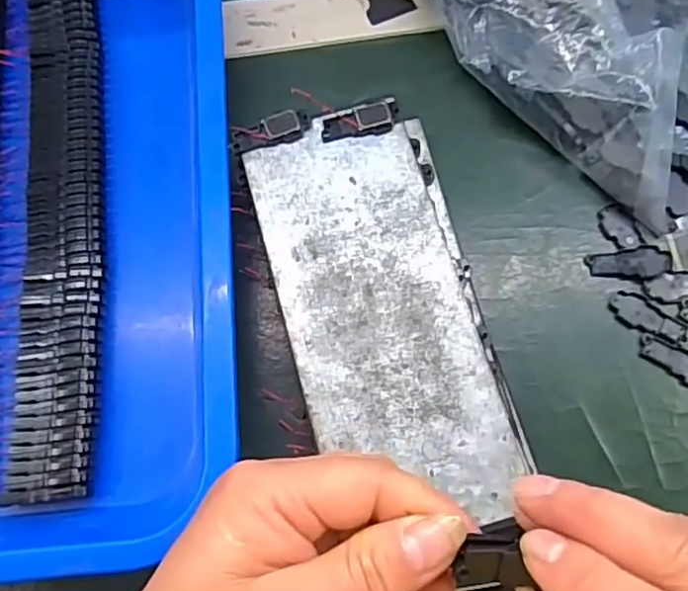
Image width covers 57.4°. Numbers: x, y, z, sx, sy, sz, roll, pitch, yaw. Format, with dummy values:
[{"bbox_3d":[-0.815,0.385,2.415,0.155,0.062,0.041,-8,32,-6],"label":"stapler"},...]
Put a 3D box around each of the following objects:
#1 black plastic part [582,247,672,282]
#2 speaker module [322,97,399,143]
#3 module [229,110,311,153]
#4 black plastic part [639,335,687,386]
[{"bbox_3d":[0.145,-0.016,0.318,0.040,0.007,0.015,-5,72,-1],"label":"black plastic part"},{"bbox_3d":[0.008,-0.084,0.302,0.038,0.005,0.016,-19,73,-5],"label":"speaker module"},{"bbox_3d":[-0.036,-0.079,0.301,0.039,0.006,0.013,-17,73,-5],"label":"module"},{"bbox_3d":[0.163,0.033,0.304,0.040,0.004,0.016,28,75,9],"label":"black plastic part"}]

